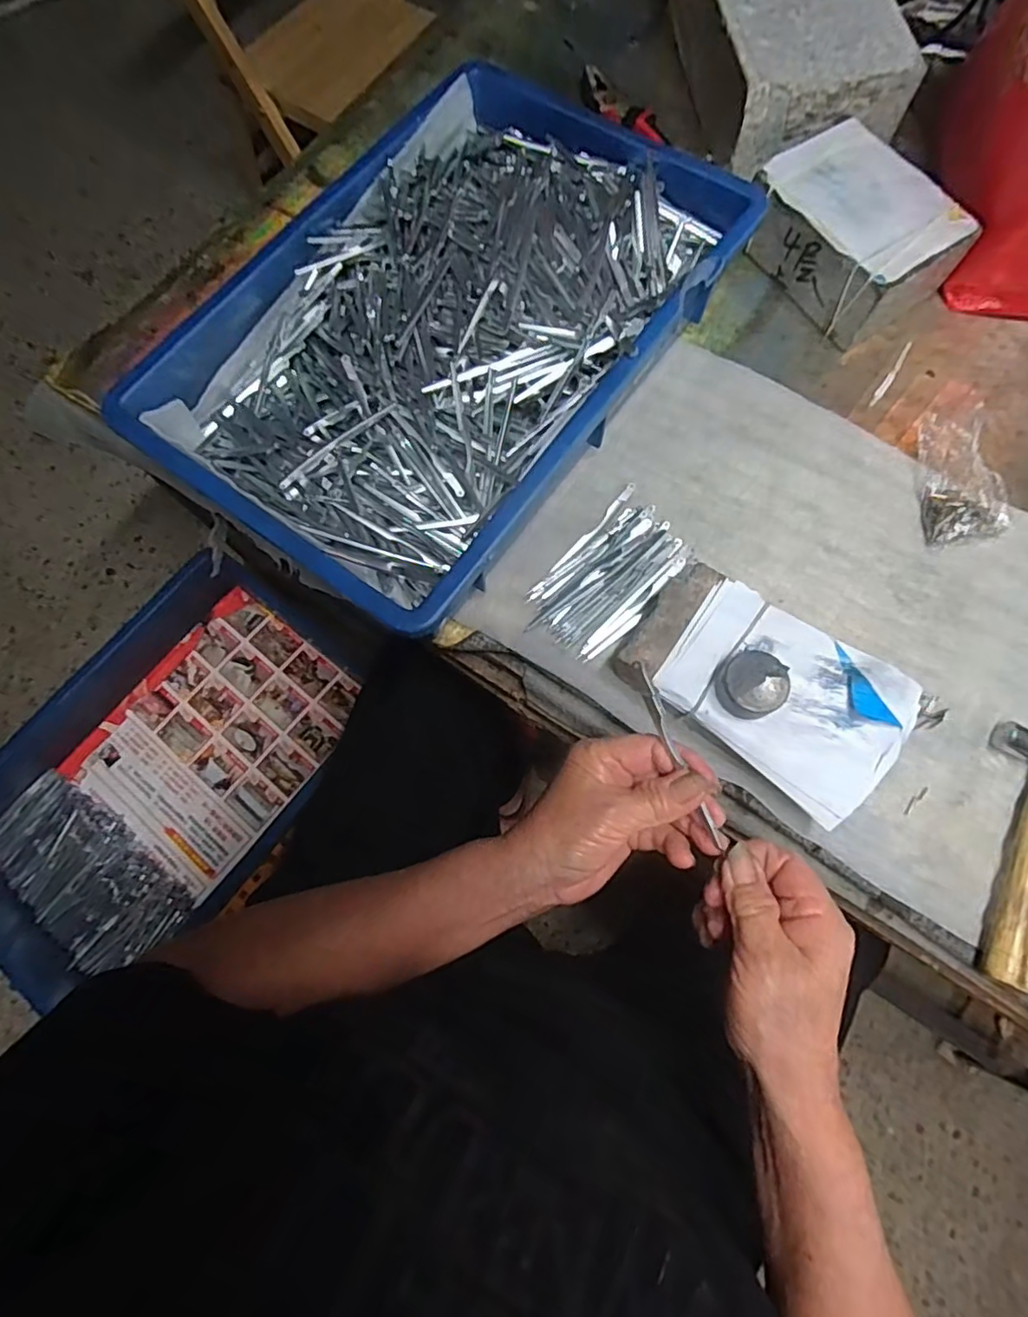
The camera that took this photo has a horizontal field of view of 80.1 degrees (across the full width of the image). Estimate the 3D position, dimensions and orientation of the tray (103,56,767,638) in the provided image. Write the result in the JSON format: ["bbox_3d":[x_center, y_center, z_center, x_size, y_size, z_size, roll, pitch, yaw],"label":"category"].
[{"bbox_3d":[-0.044,-0.243,0.452,0.273,0.063,0.413,35,78,10],"label":"tray"}]

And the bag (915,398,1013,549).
[{"bbox_3d":[0.328,-0.132,0.439,0.057,0.039,0.094,1,74,1],"label":"bag"}]

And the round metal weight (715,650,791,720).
[{"bbox_3d":[0.143,0.016,0.369,0.036,0.020,0.037,0,74,2],"label":"round metal weight"}]

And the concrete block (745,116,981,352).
[{"bbox_3d":[0.264,-0.333,0.483,0.096,0.062,0.144,-36,77,-9],"label":"concrete block"}]

